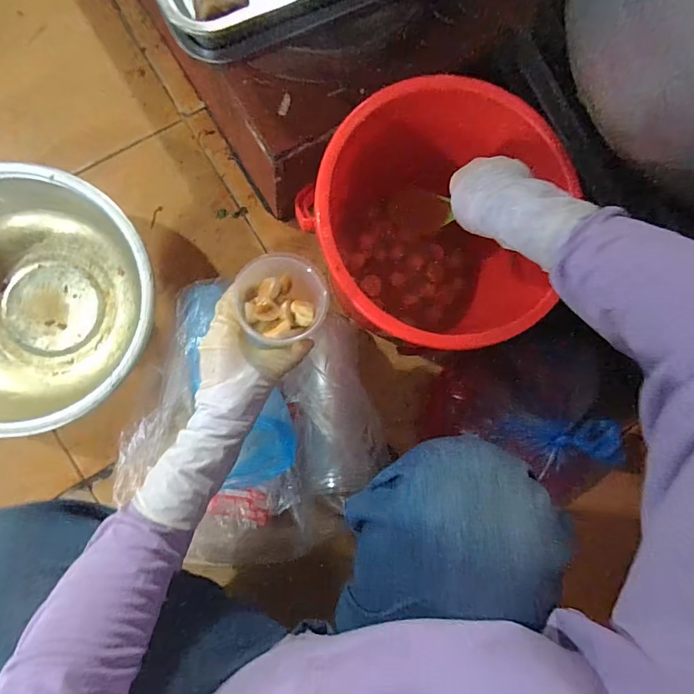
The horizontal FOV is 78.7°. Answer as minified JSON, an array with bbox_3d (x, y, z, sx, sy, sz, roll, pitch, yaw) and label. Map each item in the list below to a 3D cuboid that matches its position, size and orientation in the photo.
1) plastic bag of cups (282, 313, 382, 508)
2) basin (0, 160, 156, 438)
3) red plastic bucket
[{"bbox_3d":[-0.021,0.083,0.603,0.111,0.089,0.238,-9,88,-7],"label":"plastic bag of cups"},{"bbox_3d":[-0.426,-0.060,0.576,0.327,0.103,0.319,0,88,-7],"label":"basin"},{"bbox_3d":[0.079,-0.131,0.539,0.243,0.259,0.283,-31,92,-7],"label":"red plastic bucket"}]

